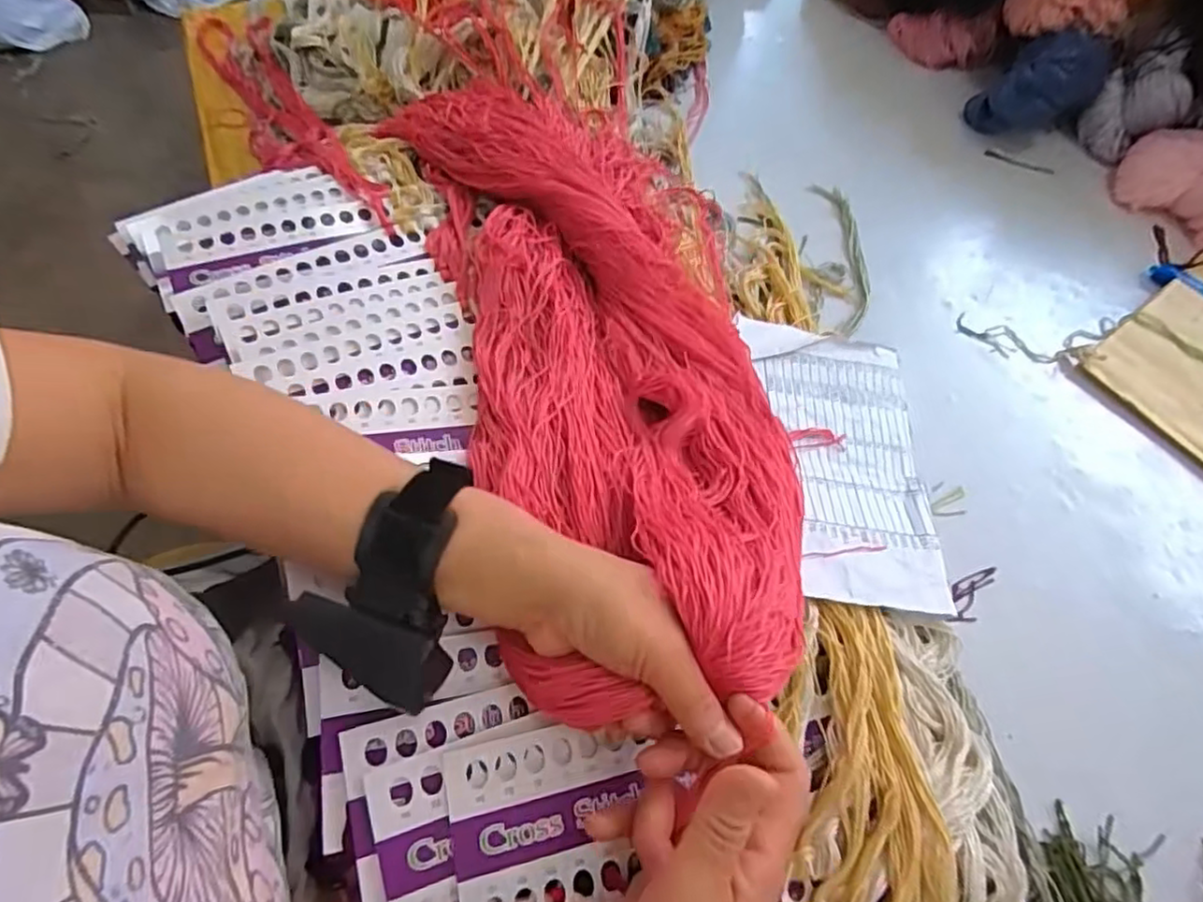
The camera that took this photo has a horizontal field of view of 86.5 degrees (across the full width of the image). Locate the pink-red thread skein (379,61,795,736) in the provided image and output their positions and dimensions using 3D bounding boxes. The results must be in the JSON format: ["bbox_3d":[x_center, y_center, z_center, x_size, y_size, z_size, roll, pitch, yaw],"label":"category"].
[{"bbox_3d":[-0.007,-0.089,0.413,0.188,0.072,0.493,-15,58,-9],"label":"pink-red thread skein"}]

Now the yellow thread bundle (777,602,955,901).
[{"bbox_3d":[0.131,0.182,0.324,0.068,0.032,0.202,0,63,-2],"label":"yellow thread bundle"}]

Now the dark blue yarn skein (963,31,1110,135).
[{"bbox_3d":[0.406,-0.339,0.595,0.091,0.081,0.073,36,68,15],"label":"dark blue yarn skein"}]

